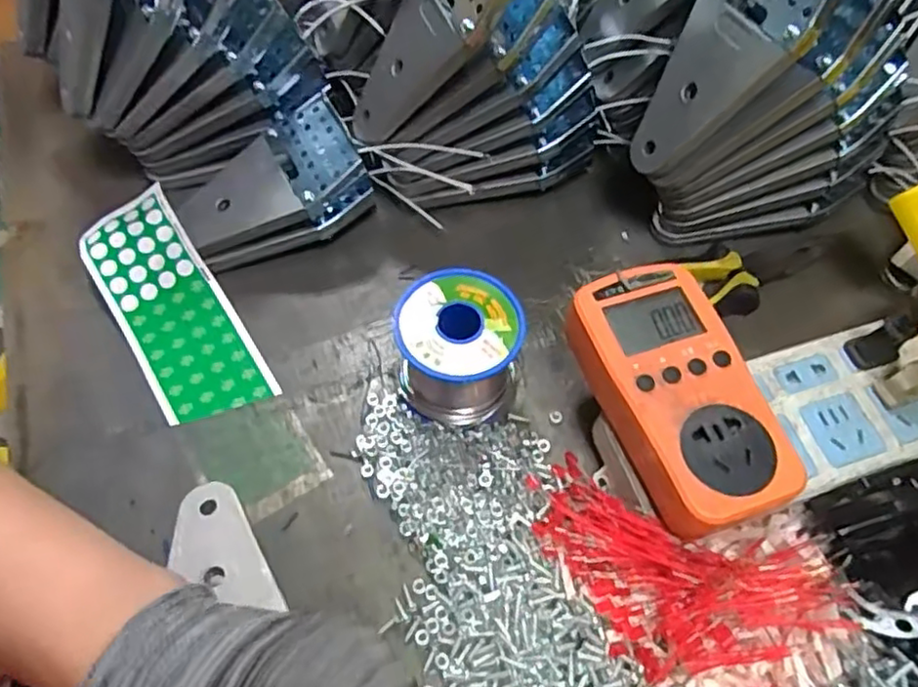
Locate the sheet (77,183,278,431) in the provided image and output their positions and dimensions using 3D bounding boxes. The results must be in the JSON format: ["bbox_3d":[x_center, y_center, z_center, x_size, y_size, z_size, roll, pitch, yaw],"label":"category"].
[{"bbox_3d":[-0.172,-0.023,0.391,0.058,0.027,0.150,-30,65,-18],"label":"sheet"}]

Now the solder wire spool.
[{"bbox_3d":[-0.001,0.006,0.361,0.063,0.063,0.065,1,59,-2],"label":"solder wire spool"}]

